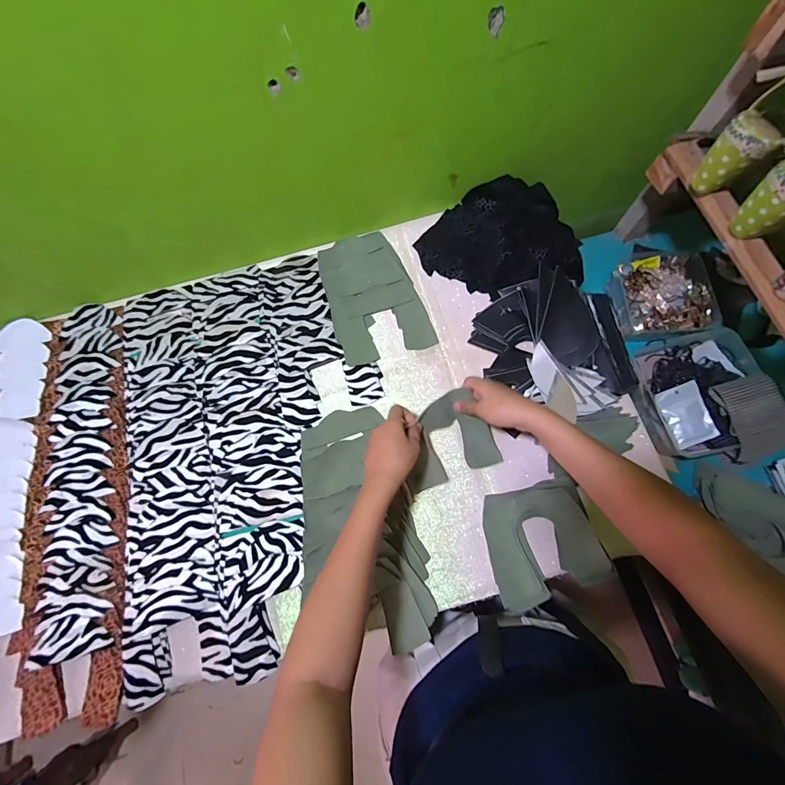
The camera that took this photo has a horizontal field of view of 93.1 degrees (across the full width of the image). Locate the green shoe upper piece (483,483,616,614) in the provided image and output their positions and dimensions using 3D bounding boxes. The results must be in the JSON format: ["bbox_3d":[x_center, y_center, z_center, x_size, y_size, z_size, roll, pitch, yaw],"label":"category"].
[{"bbox_3d":[0.202,0.201,0.504,0.143,0.026,0.142,-13,74,-2],"label":"green shoe upper piece"}]

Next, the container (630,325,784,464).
[{"bbox_3d":[0.536,0.009,0.628,0.197,0.075,0.231,-15,74,-2],"label":"container"}]

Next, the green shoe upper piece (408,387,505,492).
[{"bbox_3d":[0.077,0.065,0.536,0.136,0.051,0.113,-19,74,-3],"label":"green shoe upper piece"}]

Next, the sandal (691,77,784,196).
[{"bbox_3d":[0.444,-0.316,0.450,0.058,0.150,0.072,1,71,-33],"label":"sandal"}]

